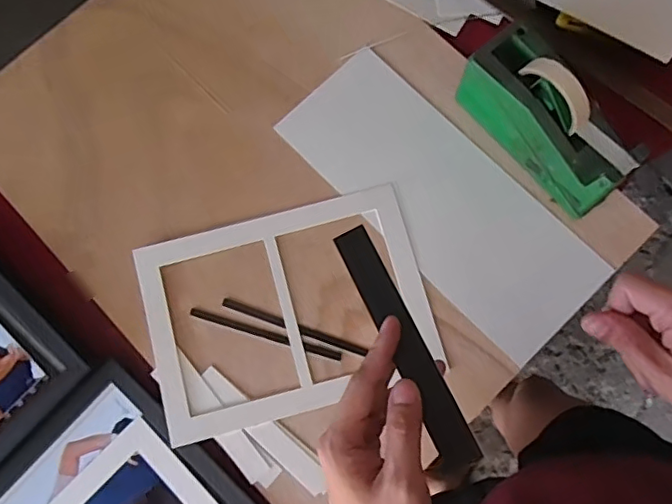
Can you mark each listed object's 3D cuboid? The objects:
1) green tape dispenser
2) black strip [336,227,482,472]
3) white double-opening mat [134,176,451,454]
[{"bbox_3d":[0.229,-0.144,0.623,0.077,0.124,0.201,-37,81,-7],"label":"green tape dispenser"},{"bbox_3d":[0.045,0.058,0.388,0.024,0.006,0.171,-25,67,-4],"label":"black strip"},{"bbox_3d":[-0.054,0.063,0.644,0.306,0.008,0.221,-16,77,-2],"label":"white double-opening mat"}]

